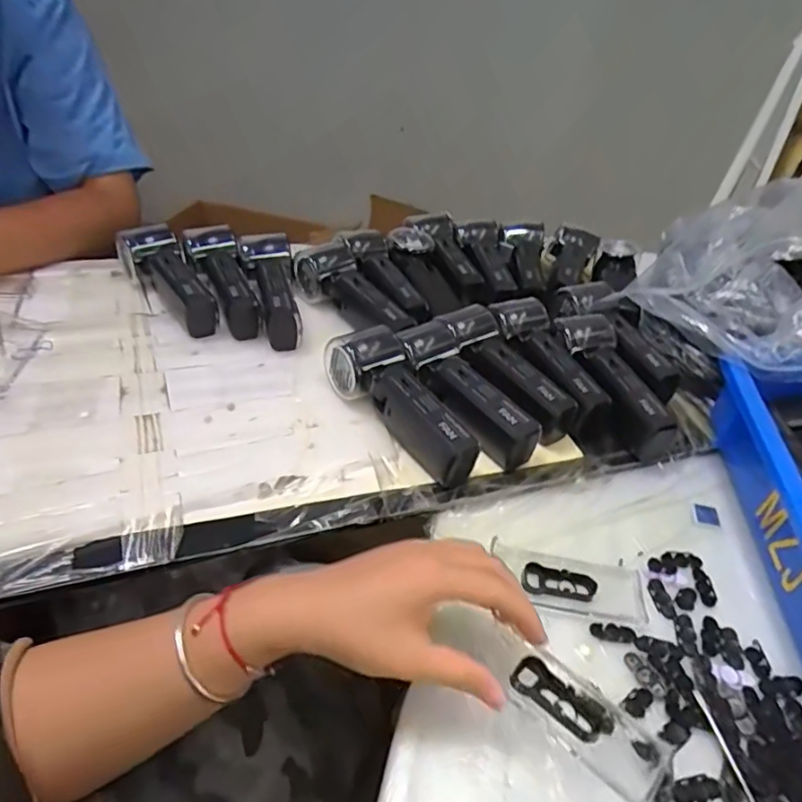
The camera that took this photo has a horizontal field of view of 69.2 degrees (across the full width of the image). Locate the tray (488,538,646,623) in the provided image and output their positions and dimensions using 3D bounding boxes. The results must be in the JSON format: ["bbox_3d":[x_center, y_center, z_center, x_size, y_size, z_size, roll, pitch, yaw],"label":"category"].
[{"bbox_3d":[0.119,0.125,0.409,0.107,0.012,0.044,10,39,2],"label":"tray"}]

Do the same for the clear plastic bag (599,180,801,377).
[{"bbox_3d":[0.337,-0.096,0.494,0.271,0.113,0.138,33,45,27],"label":"clear plastic bag"}]

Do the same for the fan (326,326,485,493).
[{"bbox_3d":[0.005,-0.003,0.490,0.067,0.048,0.162,-29,52,-36],"label":"fan"}]

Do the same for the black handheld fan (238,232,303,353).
[{"bbox_3d":[-0.128,-0.117,0.602,0.054,0.041,0.160,-8,42,-19],"label":"black handheld fan"}]

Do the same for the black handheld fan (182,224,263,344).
[{"bbox_3d":[-0.184,-0.124,0.603,0.054,0.044,0.154,-11,43,-22],"label":"black handheld fan"}]

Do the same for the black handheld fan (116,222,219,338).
[{"bbox_3d":[-0.237,-0.124,0.601,0.057,0.050,0.163,-20,47,-30],"label":"black handheld fan"}]

